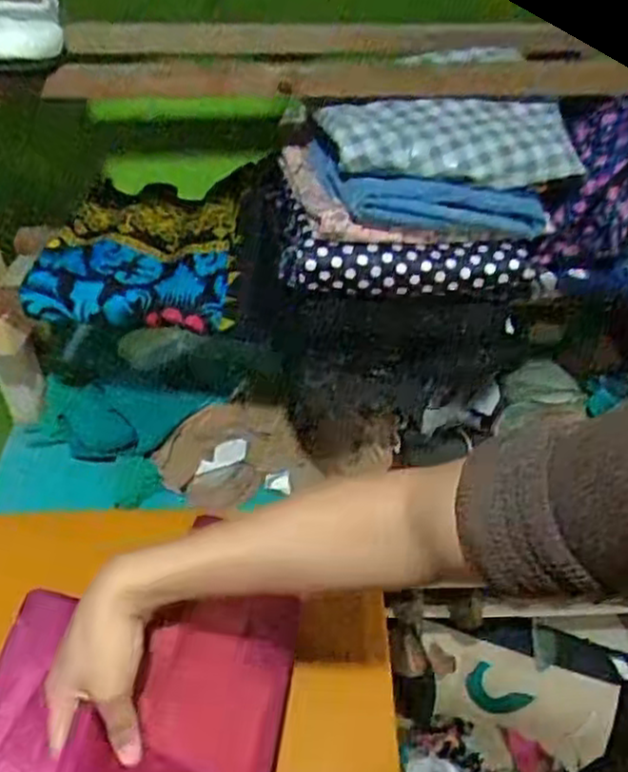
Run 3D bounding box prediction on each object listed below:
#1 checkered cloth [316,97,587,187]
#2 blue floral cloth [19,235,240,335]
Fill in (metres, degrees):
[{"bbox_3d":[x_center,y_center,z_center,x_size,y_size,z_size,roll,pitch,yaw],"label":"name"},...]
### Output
[{"bbox_3d":[0.131,-0.230,0.708,0.241,0.049,0.107,-1,40,1],"label":"checkered cloth"},{"bbox_3d":[-0.202,-0.115,0.851,0.225,0.053,0.117,0,40,3],"label":"blue floral cloth"}]

